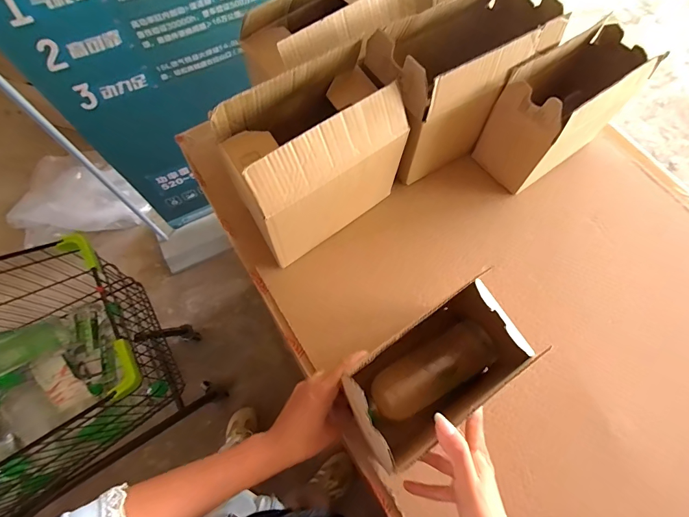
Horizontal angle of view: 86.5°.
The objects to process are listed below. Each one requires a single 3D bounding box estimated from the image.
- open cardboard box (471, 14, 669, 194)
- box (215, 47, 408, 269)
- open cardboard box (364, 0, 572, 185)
[{"bbox_3d":[0.329,-0.225,0.564,0.198,0.175,0.120,-34,73,-12],"label":"open cardboard box"},{"bbox_3d":[-0.036,-0.140,0.515,0.236,0.207,0.139,-37,73,-13],"label":"box"},{"bbox_3d":[0.165,-0.263,0.559,0.247,0.210,0.139,-31,72,-11],"label":"open cardboard box"}]

